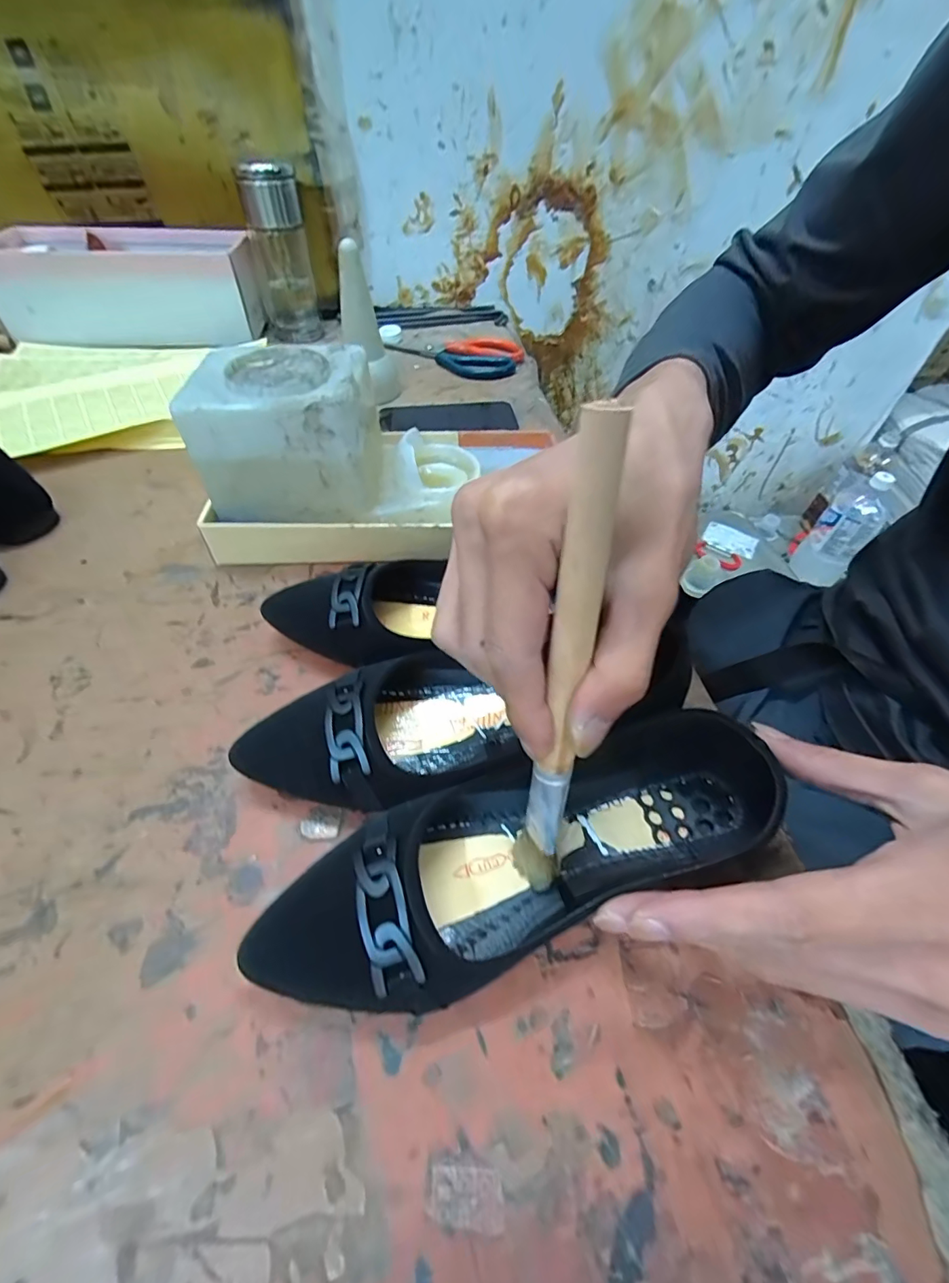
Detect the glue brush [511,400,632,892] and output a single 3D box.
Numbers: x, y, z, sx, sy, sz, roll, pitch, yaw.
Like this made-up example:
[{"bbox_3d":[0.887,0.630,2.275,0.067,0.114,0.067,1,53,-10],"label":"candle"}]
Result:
[{"bbox_3d":[0.032,0.023,0.181,0.016,0.201,0.012,3,30,2],"label":"glue brush"}]

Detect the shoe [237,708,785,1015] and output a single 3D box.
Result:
[{"bbox_3d":[0.028,0.091,0.218,0.243,0.056,0.078,-16,53,-14],"label":"shoe"}]

